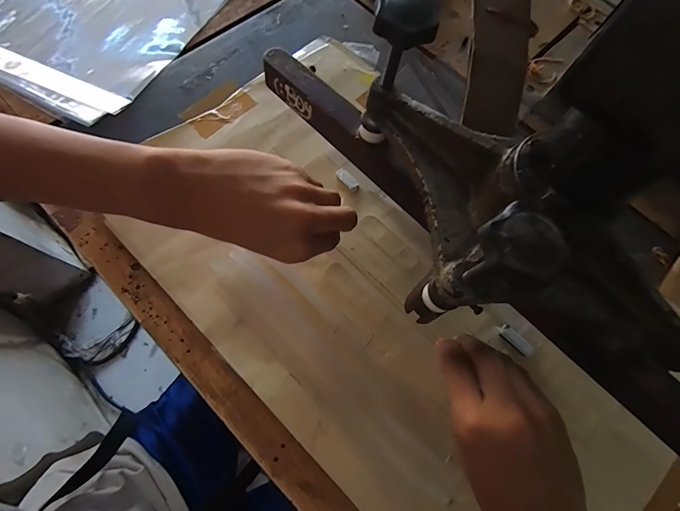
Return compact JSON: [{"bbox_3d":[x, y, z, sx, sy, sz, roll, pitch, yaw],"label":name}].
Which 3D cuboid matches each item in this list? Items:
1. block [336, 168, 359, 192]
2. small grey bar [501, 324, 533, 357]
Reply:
[{"bbox_3d":[0.008,-0.077,0.340,0.012,0.006,0.027,-39,78,-15],"label":"block"},{"bbox_3d":[0.158,0.075,0.298,0.031,0.007,0.011,43,73,10],"label":"small grey bar"}]

